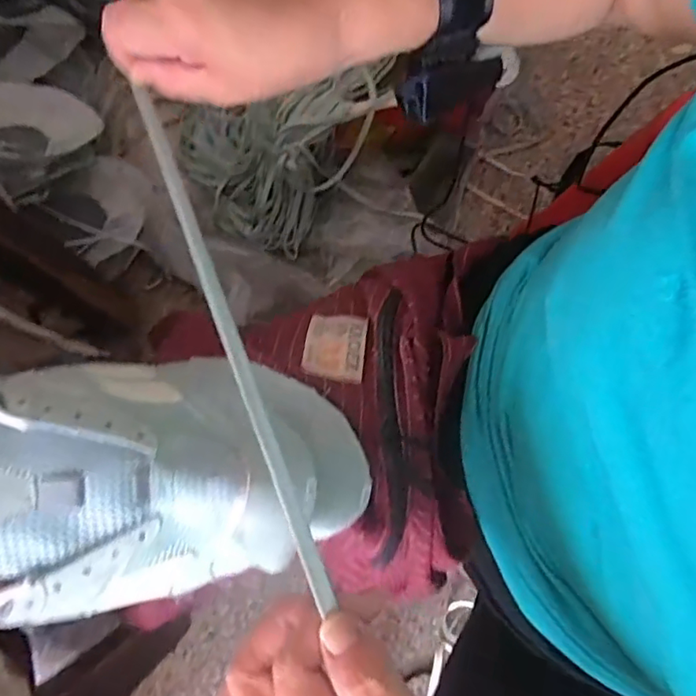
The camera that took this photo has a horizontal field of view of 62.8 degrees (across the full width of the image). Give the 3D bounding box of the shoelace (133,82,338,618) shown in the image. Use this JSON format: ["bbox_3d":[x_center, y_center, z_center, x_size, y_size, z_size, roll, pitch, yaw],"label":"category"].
[{"bbox_3d":[-0.065,-0.020,0.285,0.009,0.009,0.293,-22,70,-6],"label":"shoelace"}]

